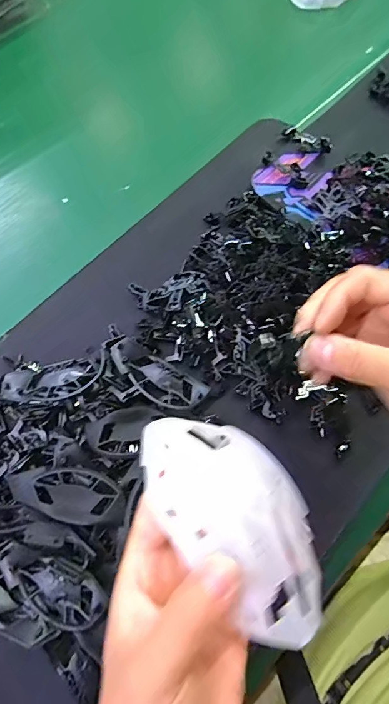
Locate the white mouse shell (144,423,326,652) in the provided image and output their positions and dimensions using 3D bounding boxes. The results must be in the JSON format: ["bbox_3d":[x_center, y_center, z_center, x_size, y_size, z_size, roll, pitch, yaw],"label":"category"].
[{"bbox_3d":[0.020,0.074,0.187,0.060,0.033,0.111,-37,73,-12],"label":"white mouse shell"}]

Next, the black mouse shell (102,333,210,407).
[{"bbox_3d":[-0.032,0.017,0.312,0.083,0.020,0.032,35,72,10],"label":"black mouse shell"}]

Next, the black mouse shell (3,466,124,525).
[{"bbox_3d":[-0.089,0.098,0.282,0.084,0.012,0.035,13,69,2],"label":"black mouse shell"}]

